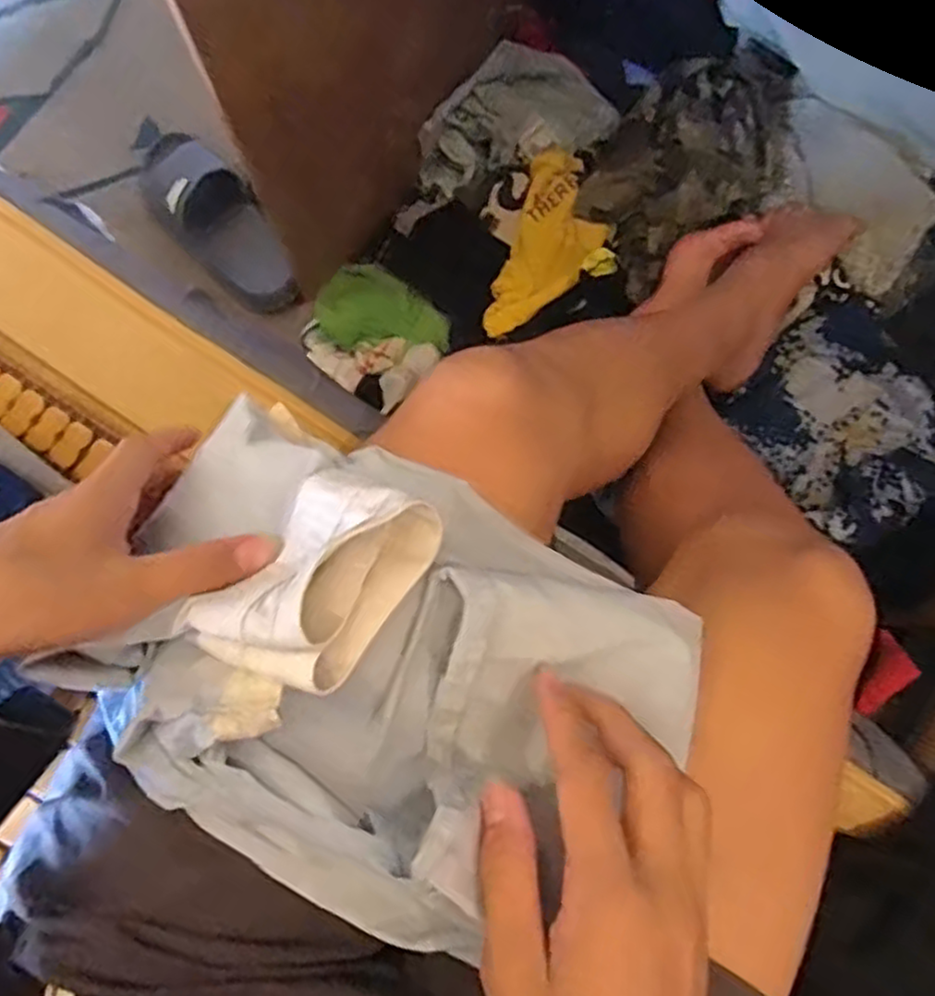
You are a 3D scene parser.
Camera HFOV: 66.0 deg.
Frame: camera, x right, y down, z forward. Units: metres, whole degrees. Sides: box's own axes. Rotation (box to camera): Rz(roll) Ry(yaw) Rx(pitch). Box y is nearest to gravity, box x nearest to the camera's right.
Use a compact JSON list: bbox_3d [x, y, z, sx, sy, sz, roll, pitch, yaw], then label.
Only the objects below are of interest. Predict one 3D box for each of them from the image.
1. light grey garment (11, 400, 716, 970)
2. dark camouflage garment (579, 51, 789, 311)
[{"bbox_3d":[-0.042,0.078,0.325,0.280,0.086,0.183,29,81,5],"label":"light grey garment"},{"bbox_3d":[0.250,-0.395,0.818,0.277,0.088,0.205,-35,82,-7],"label":"dark camouflage garment"}]

